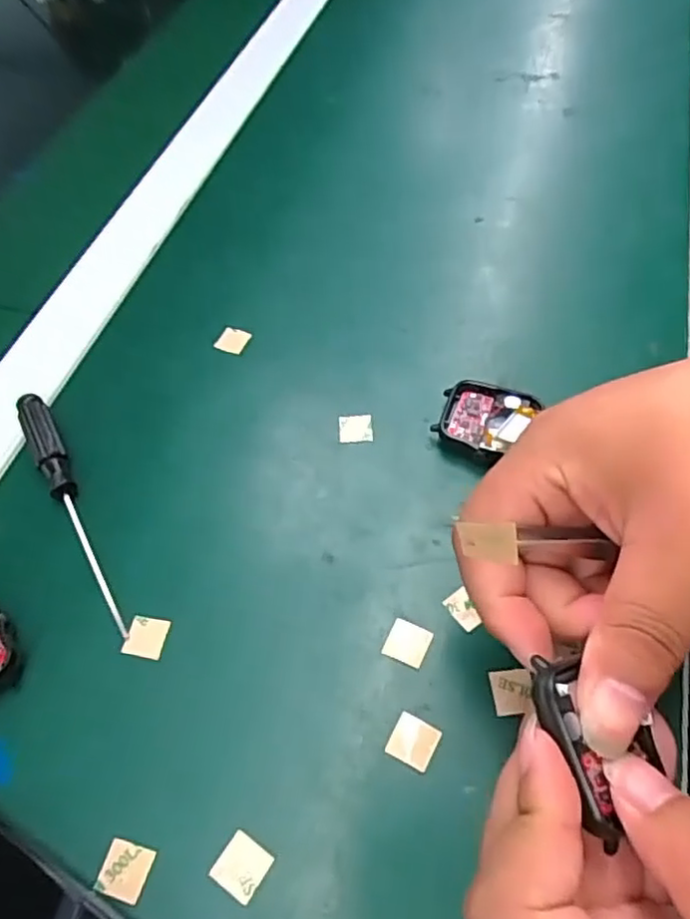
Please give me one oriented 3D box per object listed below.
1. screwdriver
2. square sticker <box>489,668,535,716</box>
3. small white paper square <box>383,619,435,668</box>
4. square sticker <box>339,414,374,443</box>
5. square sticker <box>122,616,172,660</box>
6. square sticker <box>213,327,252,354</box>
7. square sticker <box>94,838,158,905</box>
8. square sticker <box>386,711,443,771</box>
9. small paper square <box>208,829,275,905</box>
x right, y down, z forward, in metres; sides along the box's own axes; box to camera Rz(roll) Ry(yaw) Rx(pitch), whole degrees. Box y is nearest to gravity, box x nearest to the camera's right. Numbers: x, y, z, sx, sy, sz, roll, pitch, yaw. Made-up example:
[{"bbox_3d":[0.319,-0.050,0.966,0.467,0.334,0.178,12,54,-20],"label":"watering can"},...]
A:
[{"bbox_3d":[-0.120,0.018,0.285,0.013,0.011,0.129,-26,58,-15],"label":"screwdriver"},{"bbox_3d":[0.061,0.084,0.238,0.015,0.004,0.015,-10,65,9],"label":"square sticker"},{"bbox_3d":[0.024,0.070,0.251,0.015,0.004,0.016,20,57,18],"label":"small white paper square"},{"bbox_3d":[0.005,-0.015,0.309,0.016,0.004,0.016,-3,55,1],"label":"square sticker"},{"bbox_3d":[-0.077,0.069,0.257,0.015,0.004,0.015,9,57,4],"label":"square sticker"},{"bbox_3d":[-0.059,-0.063,0.346,0.015,0.004,0.014,21,67,13],"label":"square sticker"},{"bbox_3d":[-0.071,0.132,0.212,0.016,0.004,0.015,12,57,11],"label":"square sticker"},{"bbox_3d":[0.024,0.098,0.230,0.016,0.004,0.016,23,60,18],"label":"square sticker"},{"bbox_3d":[-0.033,0.131,0.212,0.015,0.004,0.016,27,60,19],"label":"small paper square"}]

